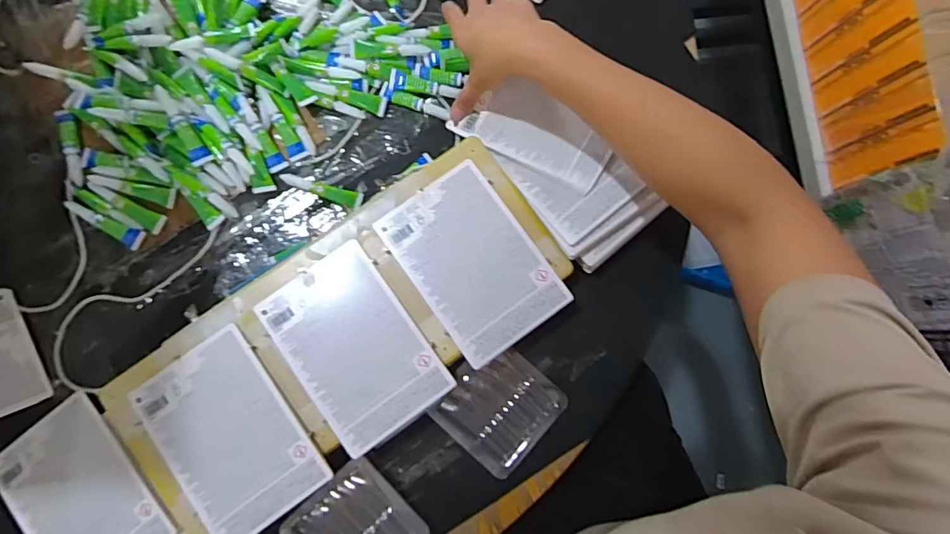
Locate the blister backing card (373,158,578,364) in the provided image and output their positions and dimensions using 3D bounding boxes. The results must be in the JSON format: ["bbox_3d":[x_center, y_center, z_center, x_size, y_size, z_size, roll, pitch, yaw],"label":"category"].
[{"bbox_3d":[-0.002,-0.005,0.462,0.113,0.005,0.169,-35,85,-5],"label":"blister backing card"}]

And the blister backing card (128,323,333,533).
[{"bbox_3d":[-0.221,0.152,0.437,0.114,0.009,0.166,-35,85,-5],"label":"blister backing card"}]

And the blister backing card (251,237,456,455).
[{"bbox_3d":[-0.111,0.074,0.451,0.114,0.008,0.167,-35,85,-5],"label":"blister backing card"}]

